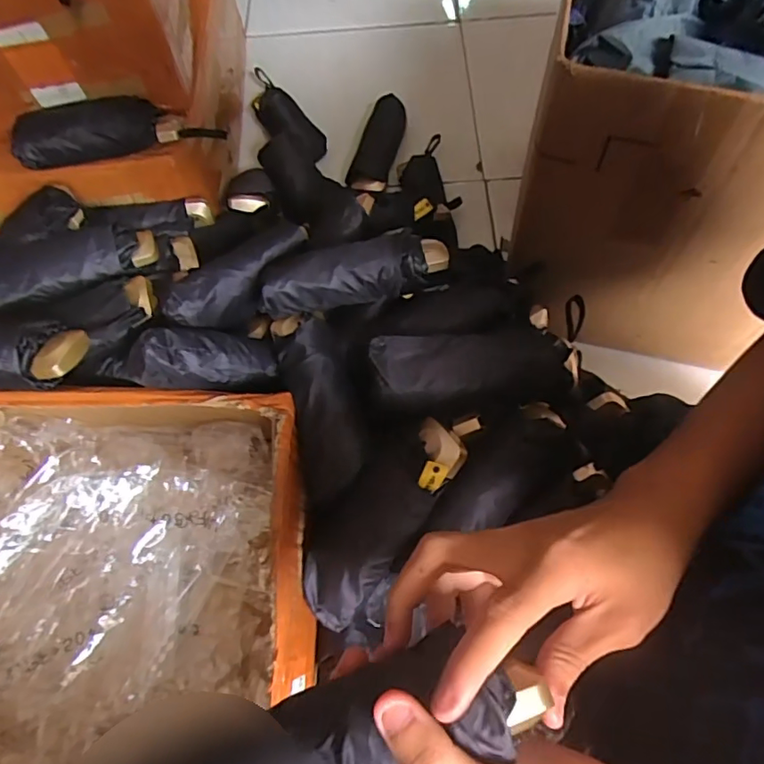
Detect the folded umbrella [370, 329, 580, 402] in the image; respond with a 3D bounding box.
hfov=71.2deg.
[{"bbox_3d":[0.078,-0.009,0.426,0.165,0.042,0.061,-7,63,0],"label":"folded umbrella"}]

